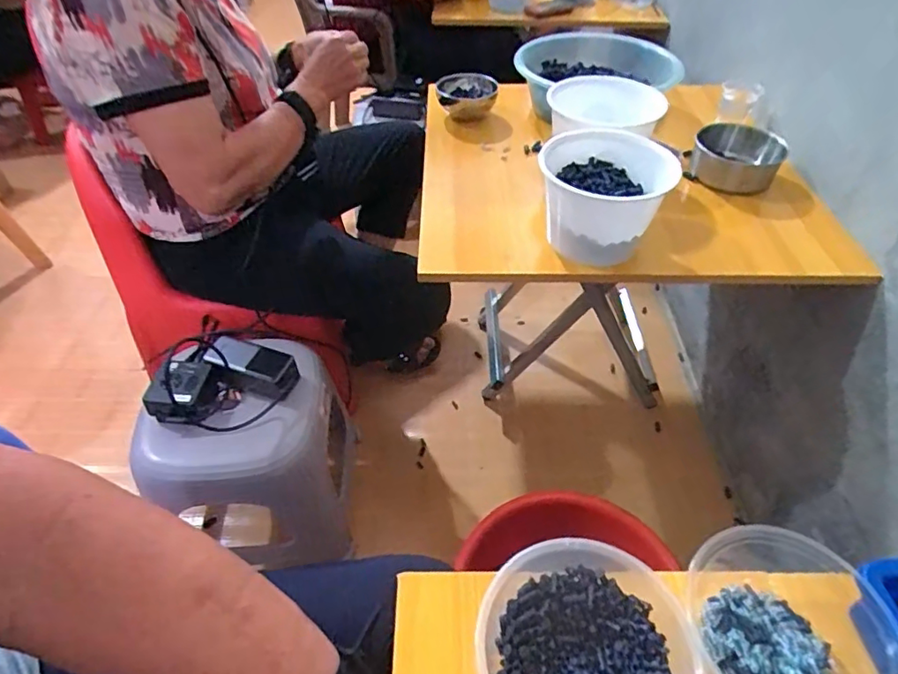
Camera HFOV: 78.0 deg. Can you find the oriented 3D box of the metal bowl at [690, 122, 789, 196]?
[{"bbox_3d":[0.451,-0.278,0.873,0.131,0.060,0.115,20,51,18],"label":"metal bowl"}]

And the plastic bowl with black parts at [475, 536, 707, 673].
[{"bbox_3d":[0.095,0.224,0.384,0.142,0.065,0.146,0,47,0],"label":"plastic bowl with black parts"}]

